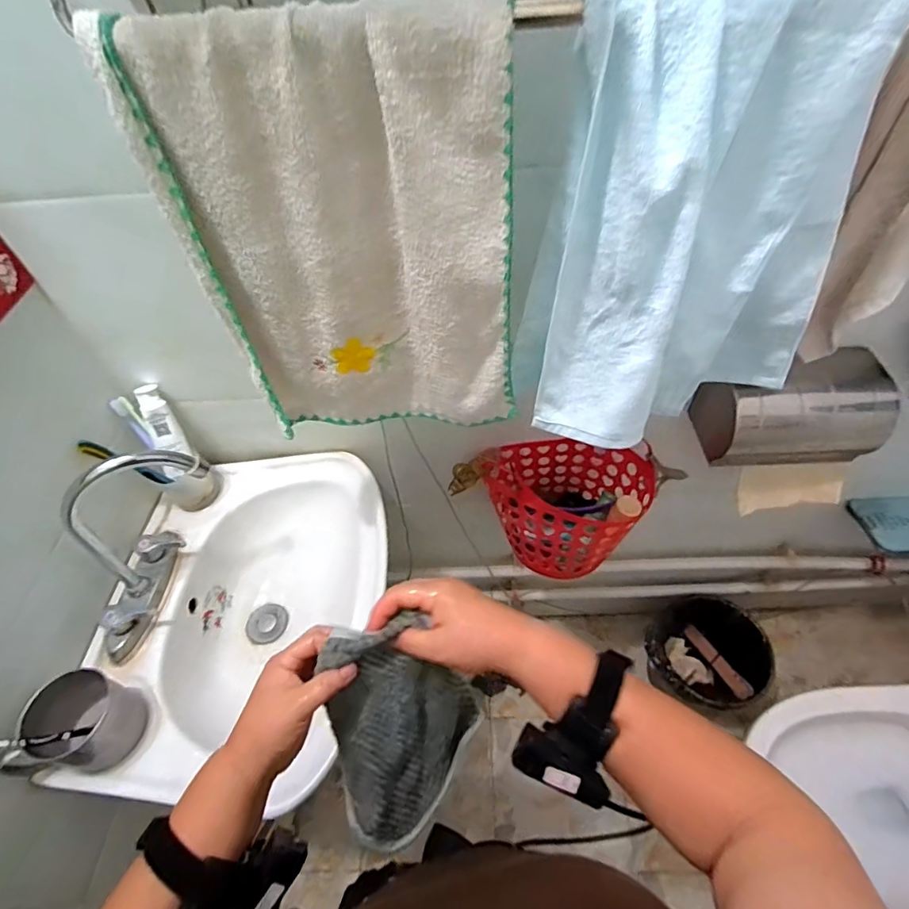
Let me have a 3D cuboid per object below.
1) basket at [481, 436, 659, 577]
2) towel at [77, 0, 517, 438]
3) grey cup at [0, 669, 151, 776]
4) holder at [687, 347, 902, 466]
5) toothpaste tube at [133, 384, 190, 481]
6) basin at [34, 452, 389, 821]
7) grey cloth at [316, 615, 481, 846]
[{"bbox_3d":[0.178,0.080,0.830,0.272,0.176,0.180,2,52,6],"label":"basket"},{"bbox_3d":[-0.081,-0.150,0.432,0.247,0.350,0.038,-2,52,4],"label":"towel"},{"bbox_3d":[-0.418,0.307,0.563,0.092,0.081,0.106,8,53,11],"label":"grey cup"},{"bbox_3d":[0.462,-0.064,0.691,0.213,0.102,0.132,-1,52,4],"label":"holder"},{"bbox_3d":[-0.428,-0.034,0.739,0.039,0.140,0.028,-12,23,-5],"label":"toothpaste tube"},{"bbox_3d":[-0.281,0.232,0.753,0.373,0.141,0.474,-2,52,3],"label":"basin"},{"bbox_3d":[-0.037,0.238,0.451,0.134,0.238,0.037,-13,24,-22],"label":"grey cloth"}]

